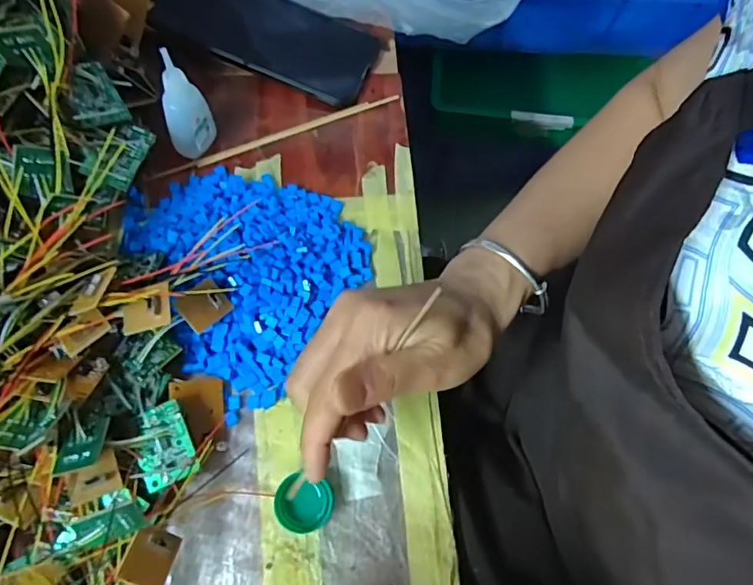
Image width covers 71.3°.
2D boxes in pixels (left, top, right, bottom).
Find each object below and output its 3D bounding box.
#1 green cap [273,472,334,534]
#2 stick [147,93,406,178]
[{"bbox_3d":[-0.041,0.120,0.298,0.031,0.014,0.029,1,68,-2],"label":"green cap"},{"bbox_3d":[-0.074,-0.123,0.406,0.197,0.006,0.010,-22,71,-11],"label":"stick"}]

